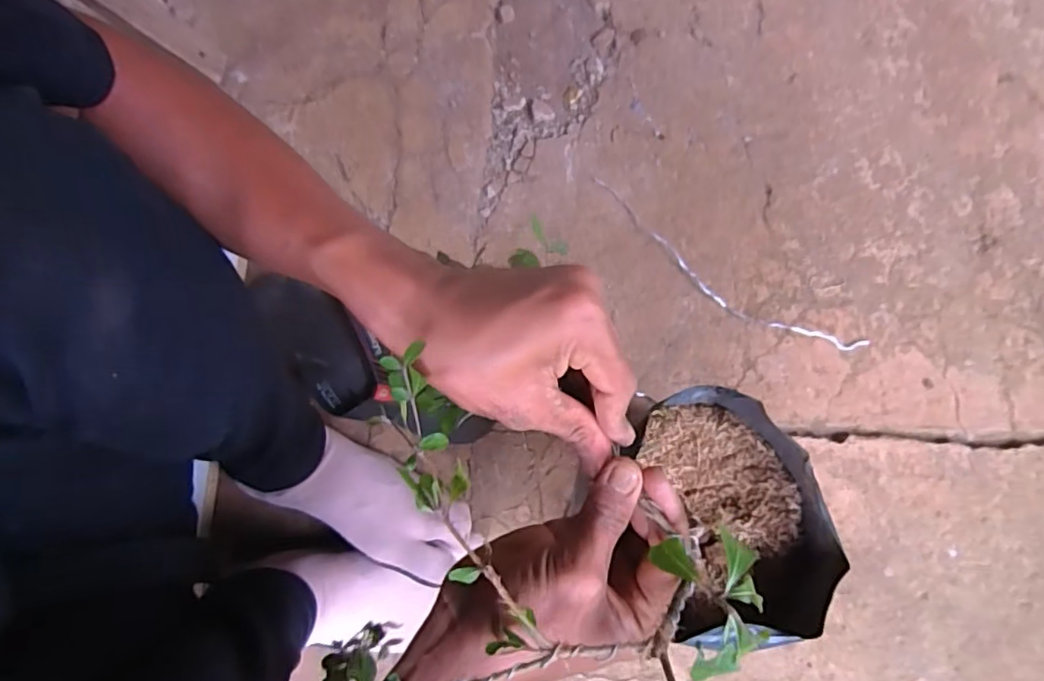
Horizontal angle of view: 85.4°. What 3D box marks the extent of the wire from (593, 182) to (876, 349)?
[{"bbox_3d":[0.195,-0.063,0.559,0.299,0.012,0.048,32,79,6],"label":"wire"}]

